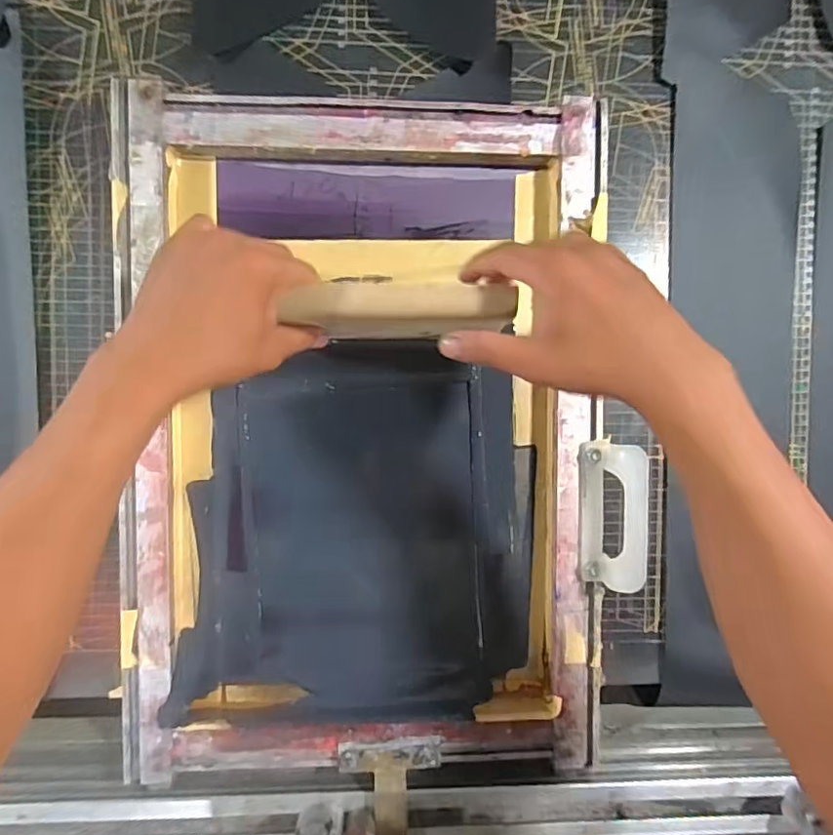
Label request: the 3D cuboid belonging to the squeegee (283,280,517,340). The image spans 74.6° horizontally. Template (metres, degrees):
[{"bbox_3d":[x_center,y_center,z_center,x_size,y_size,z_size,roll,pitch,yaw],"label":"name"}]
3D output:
[{"bbox_3d":[-0.008,-0.069,0.361,0.148,0.085,0.026,-5,94,-3],"label":"squeegee"}]

